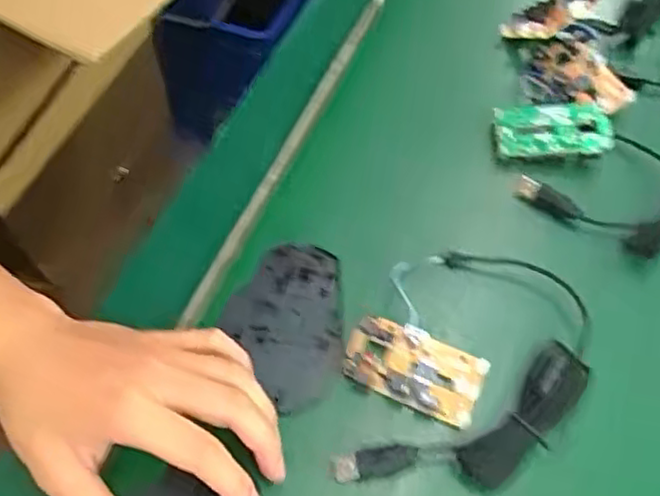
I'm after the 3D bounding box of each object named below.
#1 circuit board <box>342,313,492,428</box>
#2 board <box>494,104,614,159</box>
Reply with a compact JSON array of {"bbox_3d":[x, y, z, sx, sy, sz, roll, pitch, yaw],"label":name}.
[{"bbox_3d":[0.049,0.071,0.405,0.079,0.008,0.047,19,58,9],"label":"circuit board"},{"bbox_3d":[0.163,-0.087,0.500,0.080,0.013,0.046,3,56,-1],"label":"board"}]

